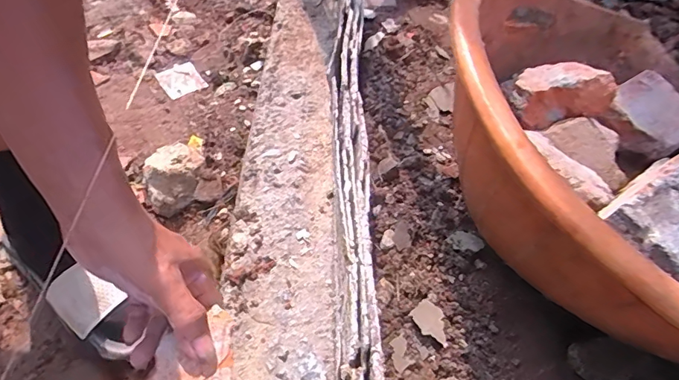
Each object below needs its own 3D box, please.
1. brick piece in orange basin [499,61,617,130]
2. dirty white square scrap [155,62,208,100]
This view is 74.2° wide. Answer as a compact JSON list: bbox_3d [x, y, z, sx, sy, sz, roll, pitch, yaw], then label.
[{"bbox_3d":[0.222,-0.101,0.450,0.087,0.041,0.066,-8,38,4],"label":"brick piece in orange basin"},{"bbox_3d":[-0.313,-0.215,0.882,0.077,0.012,0.083,-28,60,-24],"label":"dirty white square scrap"}]

